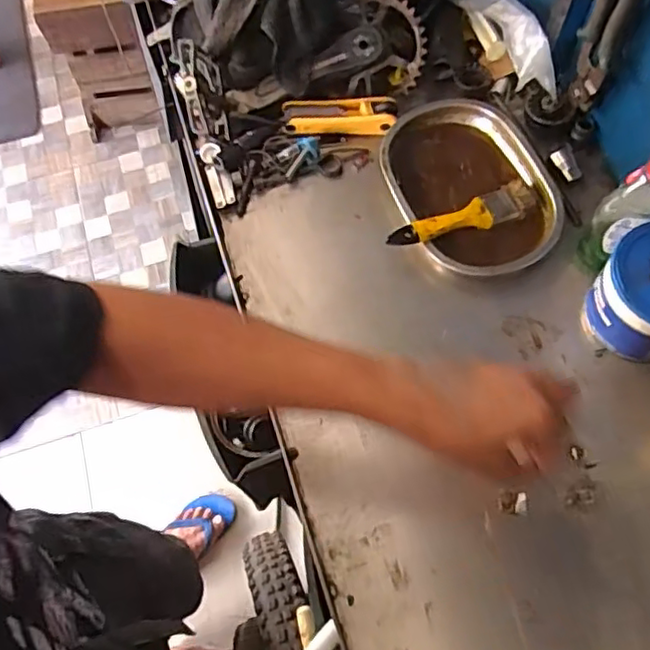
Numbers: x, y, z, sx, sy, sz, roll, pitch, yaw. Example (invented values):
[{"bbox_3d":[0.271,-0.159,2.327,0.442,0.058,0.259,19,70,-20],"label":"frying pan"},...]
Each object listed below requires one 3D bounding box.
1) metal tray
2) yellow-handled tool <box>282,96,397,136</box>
[{"bbox_3d":[0.158,-0.151,0.684,0.161,0.033,0.219,-21,65,-7],"label":"metal tray"},{"bbox_3d":[0.017,-0.238,0.730,0.126,0.028,0.040,-1,64,2],"label":"yellow-handled tool"}]

